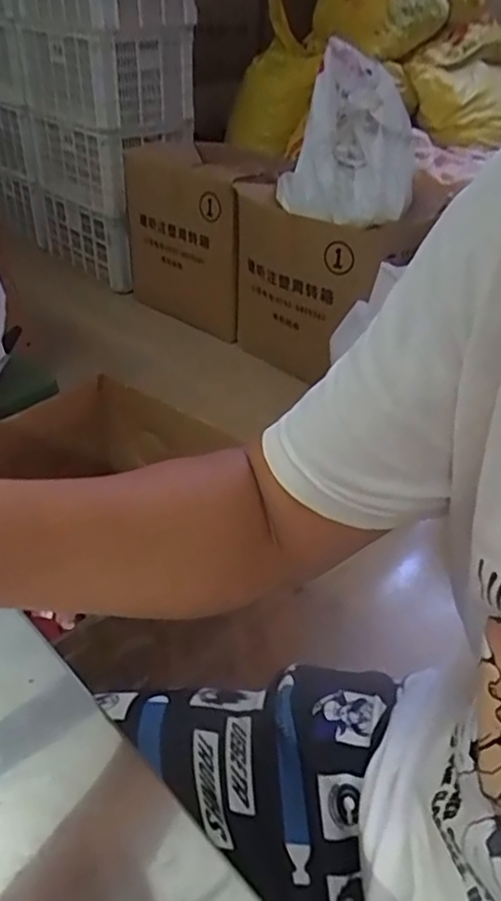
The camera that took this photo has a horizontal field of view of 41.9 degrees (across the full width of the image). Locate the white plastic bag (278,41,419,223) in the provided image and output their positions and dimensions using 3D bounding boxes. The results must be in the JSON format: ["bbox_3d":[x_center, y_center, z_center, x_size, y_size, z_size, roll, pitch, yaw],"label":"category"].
[{"bbox_3d":[0.255,-0.793,1.663,0.329,0.380,0.254,4,37,1],"label":"white plastic bag"}]

